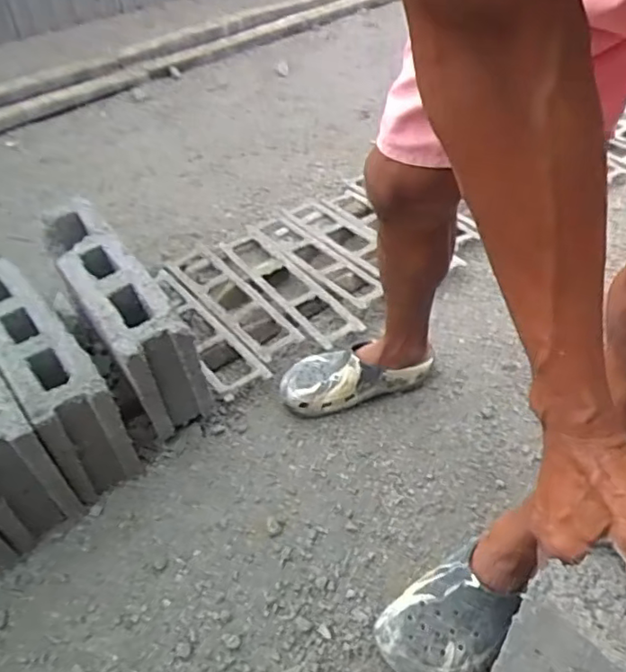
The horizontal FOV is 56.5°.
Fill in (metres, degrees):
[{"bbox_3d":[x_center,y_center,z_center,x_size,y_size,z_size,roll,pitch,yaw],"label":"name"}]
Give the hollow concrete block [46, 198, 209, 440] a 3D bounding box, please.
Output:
[{"bbox_3d":[-0.308,-0.026,0.918,0.096,0.224,0.381,-28,49,-25],"label":"hollow concrete block"}]

